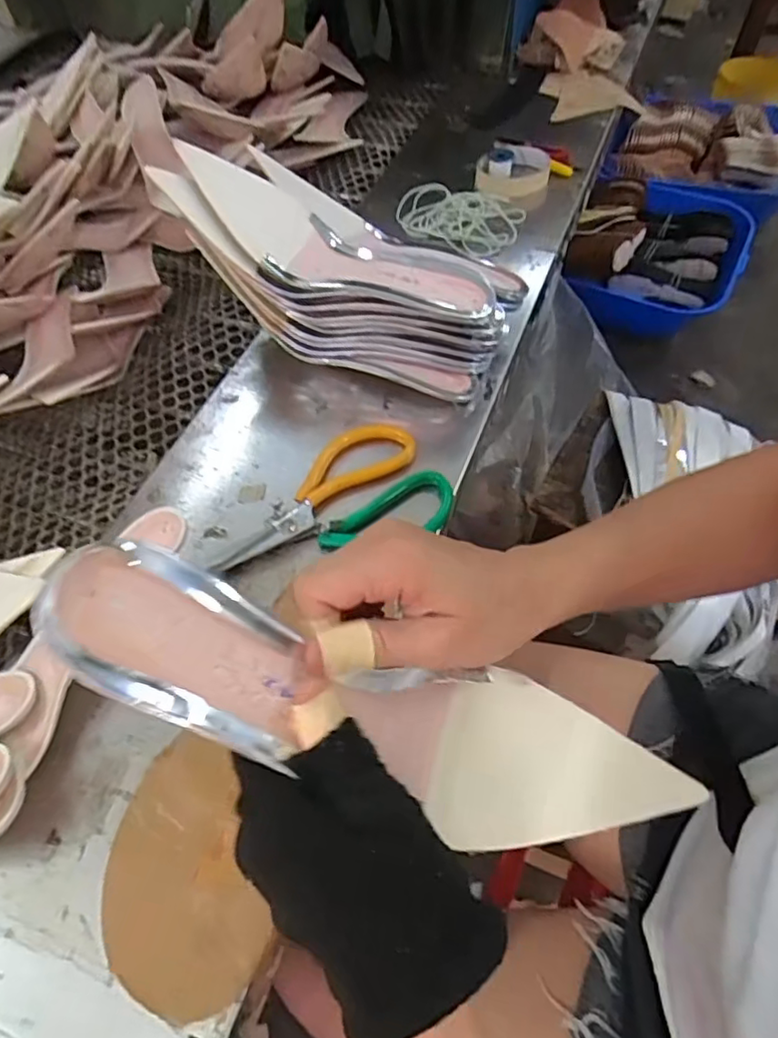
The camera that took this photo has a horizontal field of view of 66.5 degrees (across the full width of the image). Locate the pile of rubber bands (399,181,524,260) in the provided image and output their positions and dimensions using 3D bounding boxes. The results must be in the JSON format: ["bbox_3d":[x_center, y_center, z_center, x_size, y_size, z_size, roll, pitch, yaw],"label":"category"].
[{"bbox_3d":[0.073,-0.333,0.654,0.141,0.013,0.097,30,64,20],"label":"pile of rubber bands"}]

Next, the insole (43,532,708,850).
[{"bbox_3d":[0.001,0.081,0.237,0.267,0.040,0.071,24,57,-16],"label":"insole"}]

